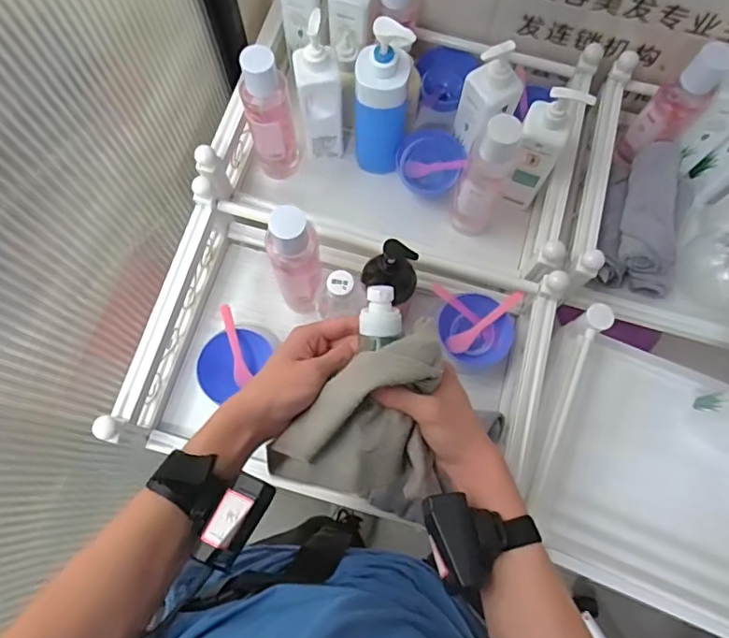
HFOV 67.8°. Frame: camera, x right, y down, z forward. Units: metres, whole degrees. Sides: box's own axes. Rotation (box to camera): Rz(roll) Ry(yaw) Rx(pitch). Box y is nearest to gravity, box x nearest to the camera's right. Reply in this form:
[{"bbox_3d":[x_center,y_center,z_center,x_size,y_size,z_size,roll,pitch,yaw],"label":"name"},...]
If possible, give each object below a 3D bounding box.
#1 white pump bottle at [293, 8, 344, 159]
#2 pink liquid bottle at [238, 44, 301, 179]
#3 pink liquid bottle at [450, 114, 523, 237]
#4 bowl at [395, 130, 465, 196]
[{"bbox_3d":[-0.061,-0.304,0.743,0.062,0.218,0.052,-12,74,-4],"label":"white pump bottle"},{"bbox_3d":[-0.129,-0.273,0.749,0.064,0.223,0.048,-13,74,-5],"label":"pink liquid bottle"},{"bbox_3d":[0.165,-0.187,0.730,0.061,0.227,0.075,31,76,8],"label":"pink liquid bottle"},{"bbox_3d":[0.103,-0.238,0.826,0.096,0.095,0.053,-2,28,14],"label":"bowl"}]

